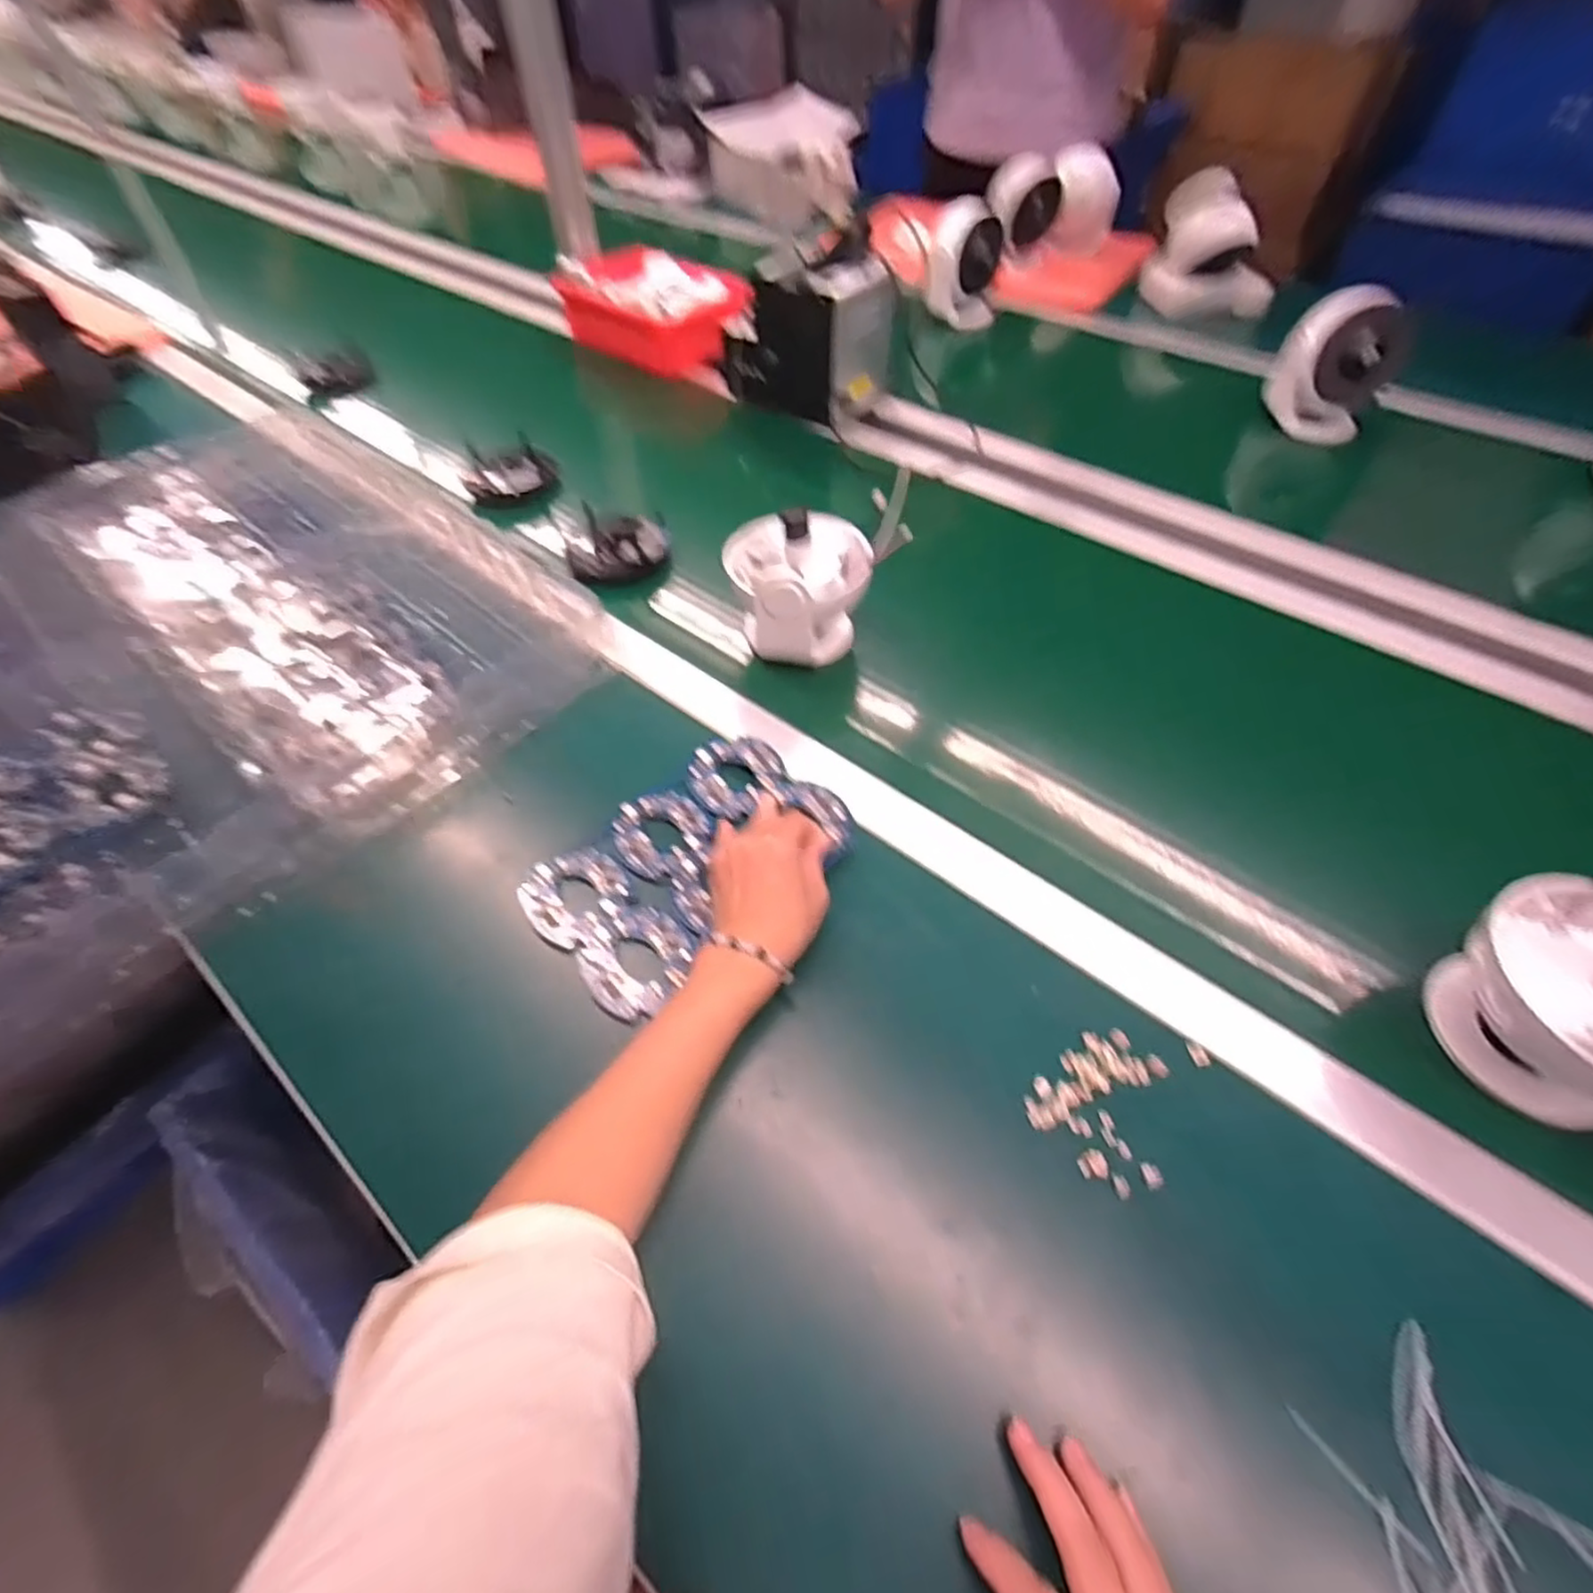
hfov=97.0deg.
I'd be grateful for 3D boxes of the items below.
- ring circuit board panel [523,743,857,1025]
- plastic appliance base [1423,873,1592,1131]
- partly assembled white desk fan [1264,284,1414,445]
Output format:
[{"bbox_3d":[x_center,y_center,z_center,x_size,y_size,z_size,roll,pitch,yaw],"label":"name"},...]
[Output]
[{"bbox_3d":[-0.070,0.042,0.473,0.199,0.014,0.130,-39,61,-24],"label":"ring circuit board panel"},{"bbox_3d":[0.415,0.110,0.370,0.110,0.116,0.117,-14,57,-9],"label":"plastic appliance base"},{"bbox_3d":[0.618,-0.491,0.813,0.119,0.159,0.067,29,60,18],"label":"partly assembled white desk fan"}]

